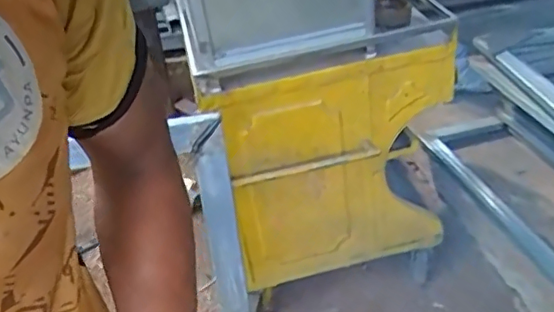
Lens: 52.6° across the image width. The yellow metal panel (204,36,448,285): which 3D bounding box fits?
[{"bbox_3d":[0.155,0.069,1.437,0.589,0.619,0.065,-9,34,-8],"label":"yellow metal panel"}]

